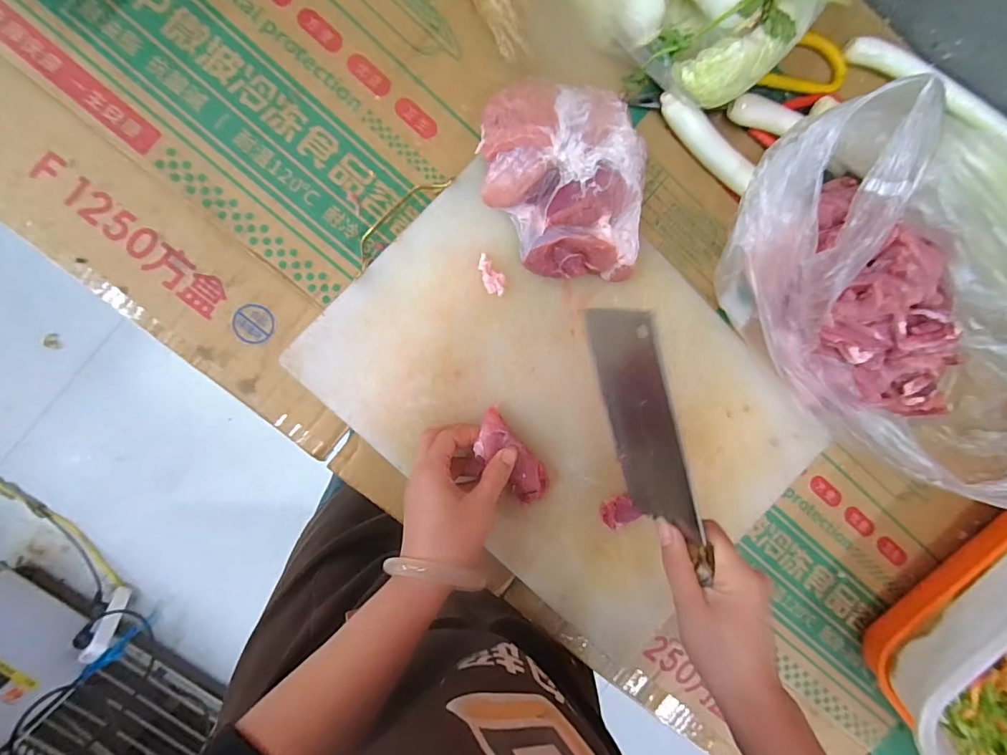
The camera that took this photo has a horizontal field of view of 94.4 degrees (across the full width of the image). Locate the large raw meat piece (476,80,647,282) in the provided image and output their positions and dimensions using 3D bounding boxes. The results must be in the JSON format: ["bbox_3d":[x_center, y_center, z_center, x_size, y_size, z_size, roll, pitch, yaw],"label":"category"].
[{"bbox_3d":[0.053,-0.166,0.402,0.145,0.069,0.154,3,93,-7],"label":"large raw meat piece"}]

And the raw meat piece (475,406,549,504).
[{"bbox_3d":[0.009,0.074,0.403,0.037,0.028,0.096,-36,111,-4],"label":"raw meat piece"}]

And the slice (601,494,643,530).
[{"bbox_3d":[0.109,0.126,0.438,0.037,0.018,0.030,-25,96,-5],"label":"slice"}]

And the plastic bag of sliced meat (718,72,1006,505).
[{"bbox_3d":[0.338,-0.051,0.391,0.183,0.173,0.356,-35,97,-4],"label":"plastic bag of sliced meat"}]

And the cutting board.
[{"bbox_3d":[0.065,0.024,0.437,0.426,0.025,0.302,45,87,-7],"label":"cutting board"}]

